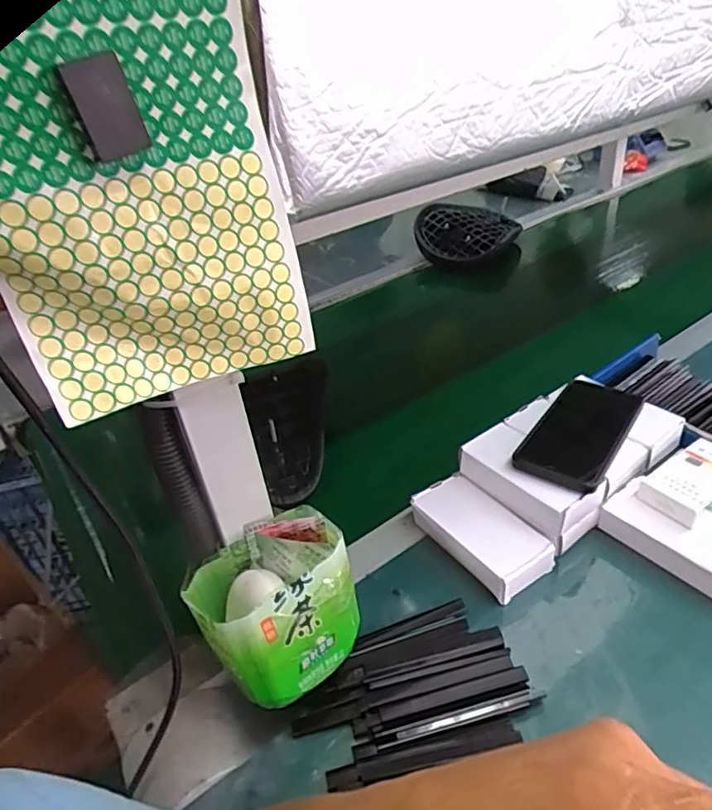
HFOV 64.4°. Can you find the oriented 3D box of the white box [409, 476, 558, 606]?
[{"bbox_3d":[0.112,0.119,0.528,0.065,0.030,0.126,-25,38,-24],"label":"white box"}]

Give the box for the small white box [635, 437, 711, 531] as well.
[{"bbox_3d":[0.317,0.070,0.526,0.101,0.020,0.054,-24,38,-23],"label":"small white box"}]

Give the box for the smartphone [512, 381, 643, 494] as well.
[{"bbox_3d":[0.221,0.024,0.555,0.077,0.015,0.158,19,42,33],"label":"smartphone"}]

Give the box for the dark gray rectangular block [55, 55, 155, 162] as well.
[{"bbox_3d":[-0.111,-0.132,0.252,0.027,0.039,0.006,-22,37,-20],"label":"dark gray rectangular block"}]

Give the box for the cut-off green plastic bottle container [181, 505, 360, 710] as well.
[{"bbox_3d":[-0.055,0.140,0.401,0.105,0.086,0.082,-24,38,-23],"label":"cut-off green plastic bottle container"}]

